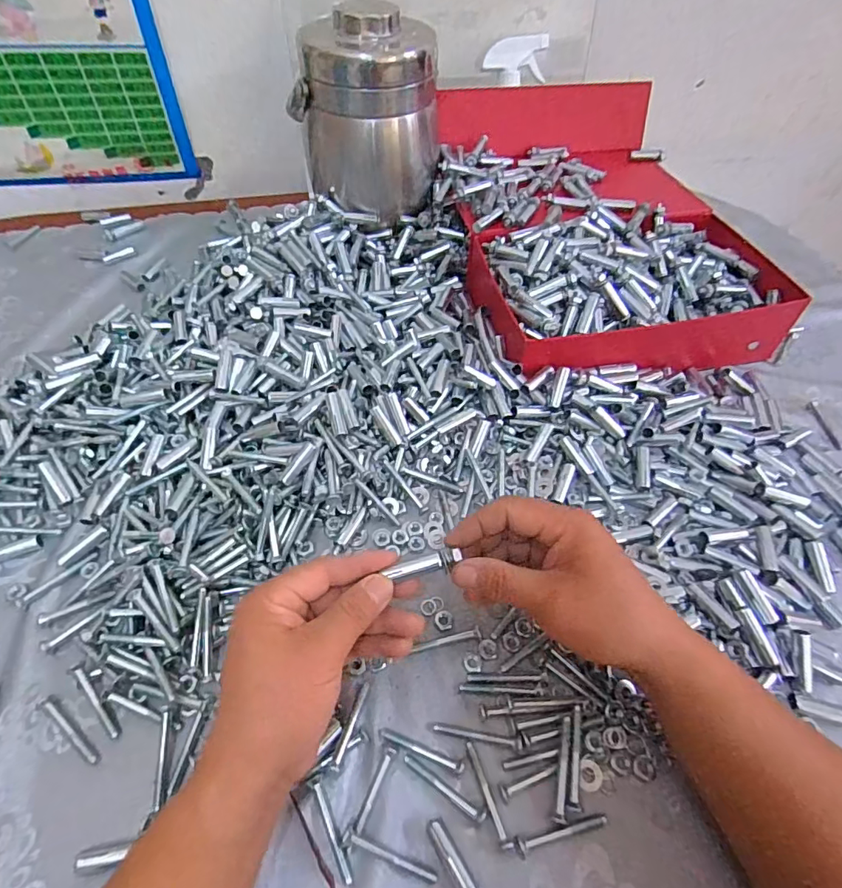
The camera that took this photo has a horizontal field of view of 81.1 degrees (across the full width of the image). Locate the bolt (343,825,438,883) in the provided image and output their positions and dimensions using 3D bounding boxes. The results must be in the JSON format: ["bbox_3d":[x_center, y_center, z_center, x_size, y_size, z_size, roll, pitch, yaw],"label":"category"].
[{"bbox_3d":[-0.018,0.233,0.276,0.055,0.008,0.008,19,55,13],"label":"bolt"}]

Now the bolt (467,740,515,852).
[{"bbox_3d":[0.040,0.211,0.297,0.008,0.007,0.056,-17,55,-13],"label":"bolt"}]

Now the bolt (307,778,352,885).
[{"bbox_3d":[-0.052,0.222,0.284,0.006,0.006,0.054,-24,57,-18],"label":"bolt"}]

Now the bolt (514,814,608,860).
[{"bbox_3d":[0.082,0.227,0.286,0.056,0.007,0.009,-10,54,-8],"label":"bolt"}]

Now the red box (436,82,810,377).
[{"bbox_3d":[0.199,-0.282,0.592,0.300,0.106,0.439,-5,53,-5],"label":"red box"}]

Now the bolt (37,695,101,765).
[{"bbox_3d":[-0.224,0.181,0.313,0.059,0.004,0.009,29,58,19],"label":"bolt"}]

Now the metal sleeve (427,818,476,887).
[{"bbox_3d":[0.018,0.234,0.278,0.009,0.009,0.040,-27,58,-20],"label":"metal sleeve"}]

